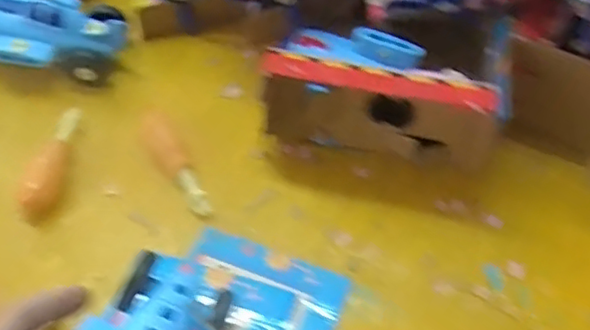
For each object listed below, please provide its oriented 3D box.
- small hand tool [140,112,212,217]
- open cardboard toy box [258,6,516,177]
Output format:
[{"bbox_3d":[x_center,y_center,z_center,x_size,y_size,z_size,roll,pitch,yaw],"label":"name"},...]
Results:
[{"bbox_3d":[-0.090,-0.001,0.463,0.022,0.014,0.092,-25,59,-18],"label":"small hand tool"},{"bbox_3d":[0.065,-0.052,0.459,0.163,0.092,0.088,11,55,6],"label":"open cardboard toy box"}]

